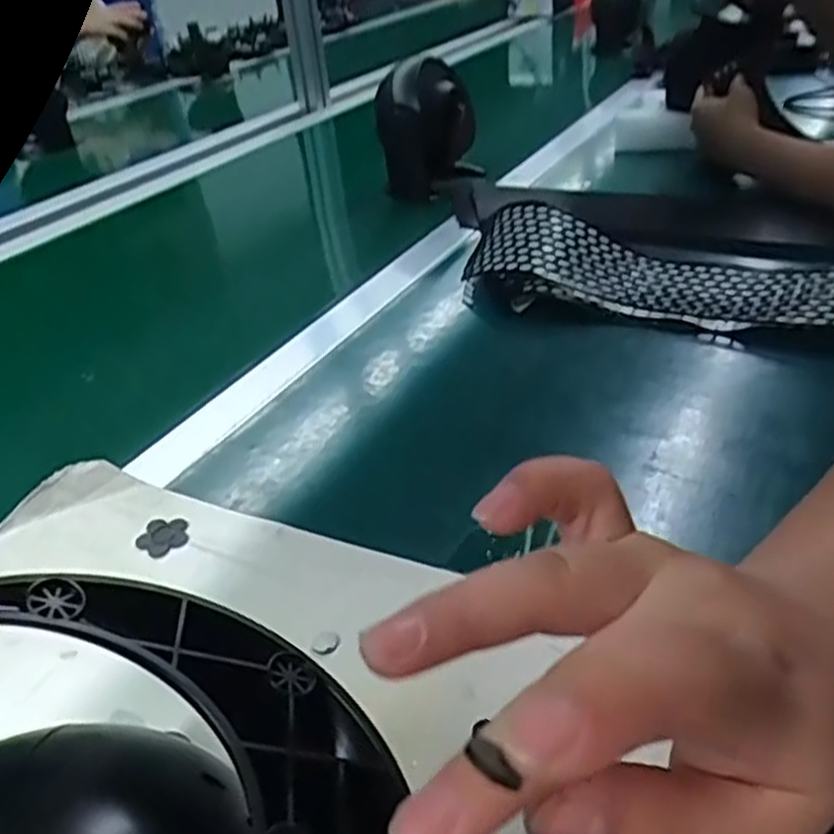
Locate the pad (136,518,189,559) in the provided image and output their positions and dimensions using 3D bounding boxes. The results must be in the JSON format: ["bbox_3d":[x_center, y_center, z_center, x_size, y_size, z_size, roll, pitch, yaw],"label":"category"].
[{"bbox_3d":[-0.131,0.061,0.402,0.027,0.004,0.026,24,44,36],"label":"pad"}]

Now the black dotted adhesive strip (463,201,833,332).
[{"bbox_3d":[0.190,-0.110,0.586,0.319,0.044,0.105,13,38,25],"label":"black dotted adhesive strip"}]

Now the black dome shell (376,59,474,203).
[{"bbox_3d":[0.010,-0.318,0.855,0.103,0.128,0.086,-3,34,4],"label":"black dome shell"}]

